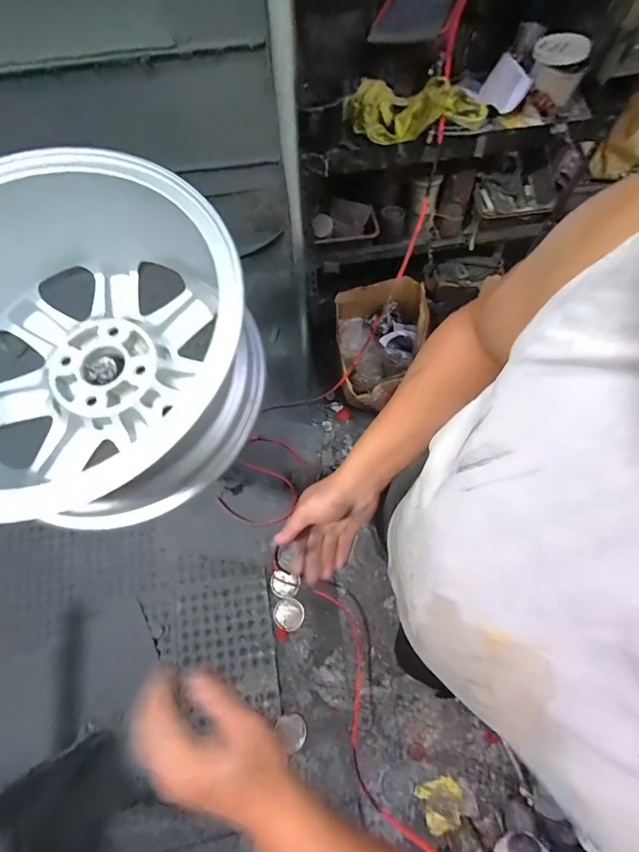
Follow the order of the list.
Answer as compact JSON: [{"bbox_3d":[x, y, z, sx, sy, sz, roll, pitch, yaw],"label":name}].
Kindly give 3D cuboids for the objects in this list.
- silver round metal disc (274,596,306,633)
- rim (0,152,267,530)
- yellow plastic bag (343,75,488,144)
[{"bbox_3d":[-0.098,0.611,1.337,0.093,0.008,0.096,0,72,1],"label":"silver round metal disc"},{"bbox_3d":[-0.277,-0.097,0.487,0.386,0.184,0.393,0,72,1],"label":"rim"},{"bbox_3d":[0.224,-0.764,1.002,0.332,0.106,0.120,5,73,2],"label":"yellow plastic bag"}]

